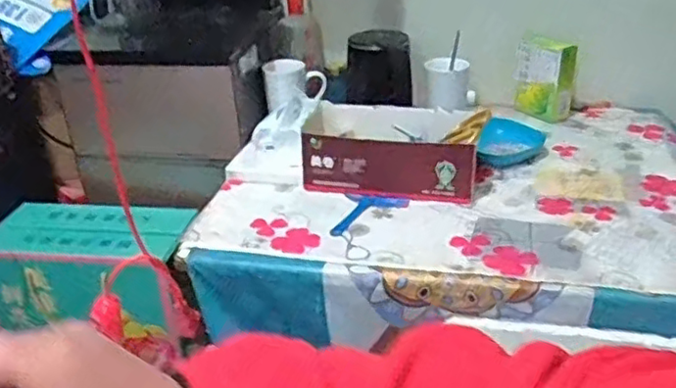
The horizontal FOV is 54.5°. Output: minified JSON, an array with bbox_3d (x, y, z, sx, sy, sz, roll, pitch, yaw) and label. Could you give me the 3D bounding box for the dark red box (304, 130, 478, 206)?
[{"bbox_3d":[0.082,-0.059,1.004,0.254,0.091,0.112,5,29,14],"label":"dark red box"}]

